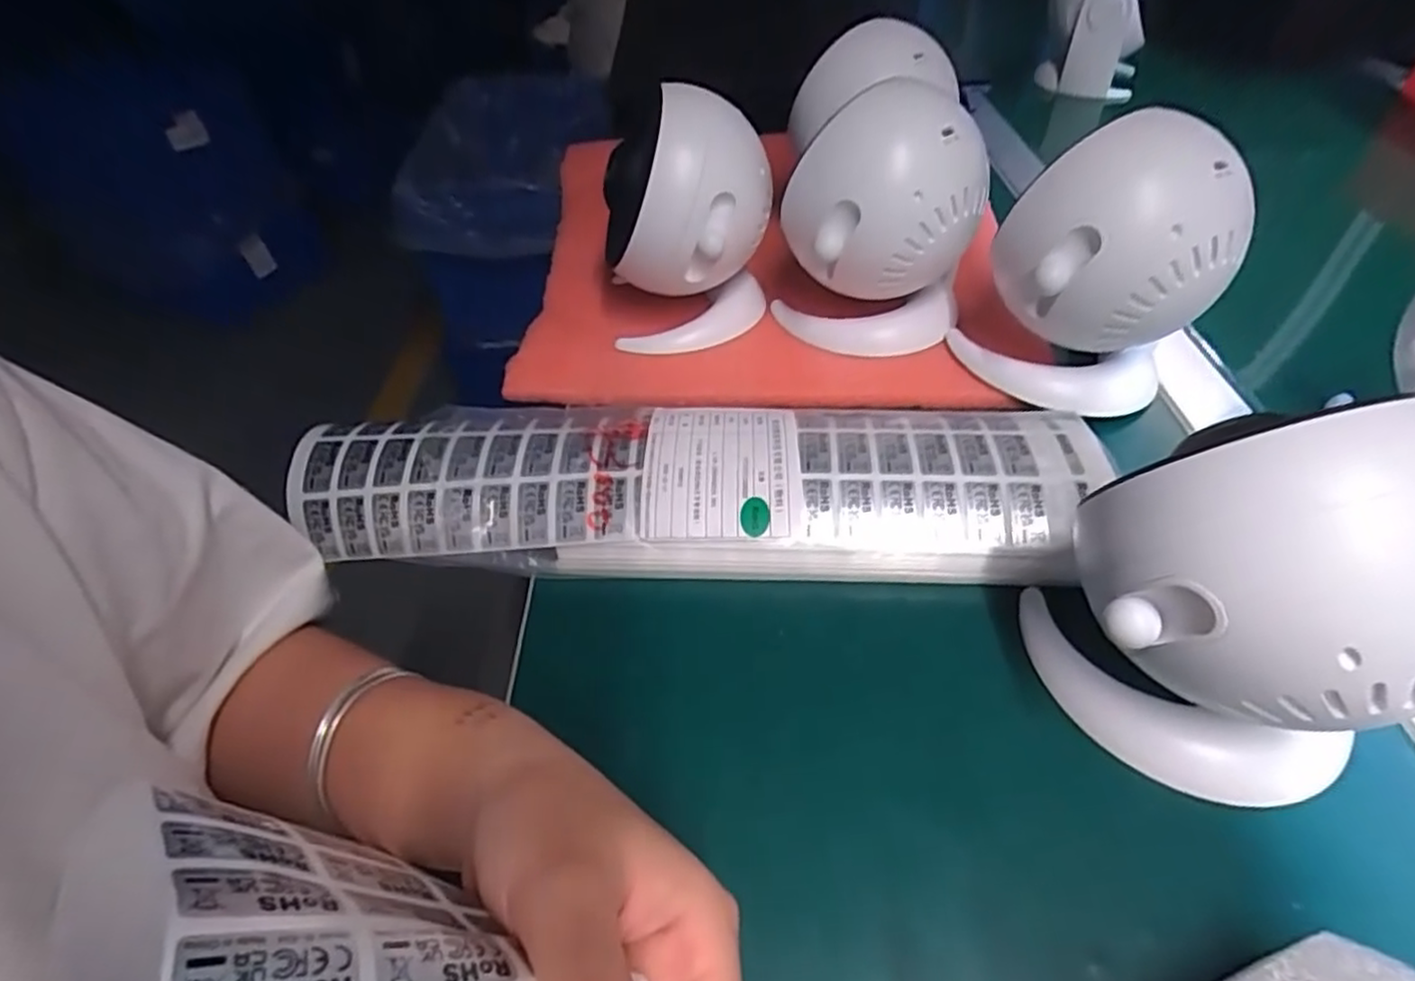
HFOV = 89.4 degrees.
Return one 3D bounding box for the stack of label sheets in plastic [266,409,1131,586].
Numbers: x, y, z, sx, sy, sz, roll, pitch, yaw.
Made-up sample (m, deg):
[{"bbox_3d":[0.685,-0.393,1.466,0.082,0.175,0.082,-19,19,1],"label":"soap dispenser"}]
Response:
[{"bbox_3d":[-0.012,-0.007,0.357,0.385,0.027,0.102,0,49,5],"label":"stack of label sheets in plastic"}]

